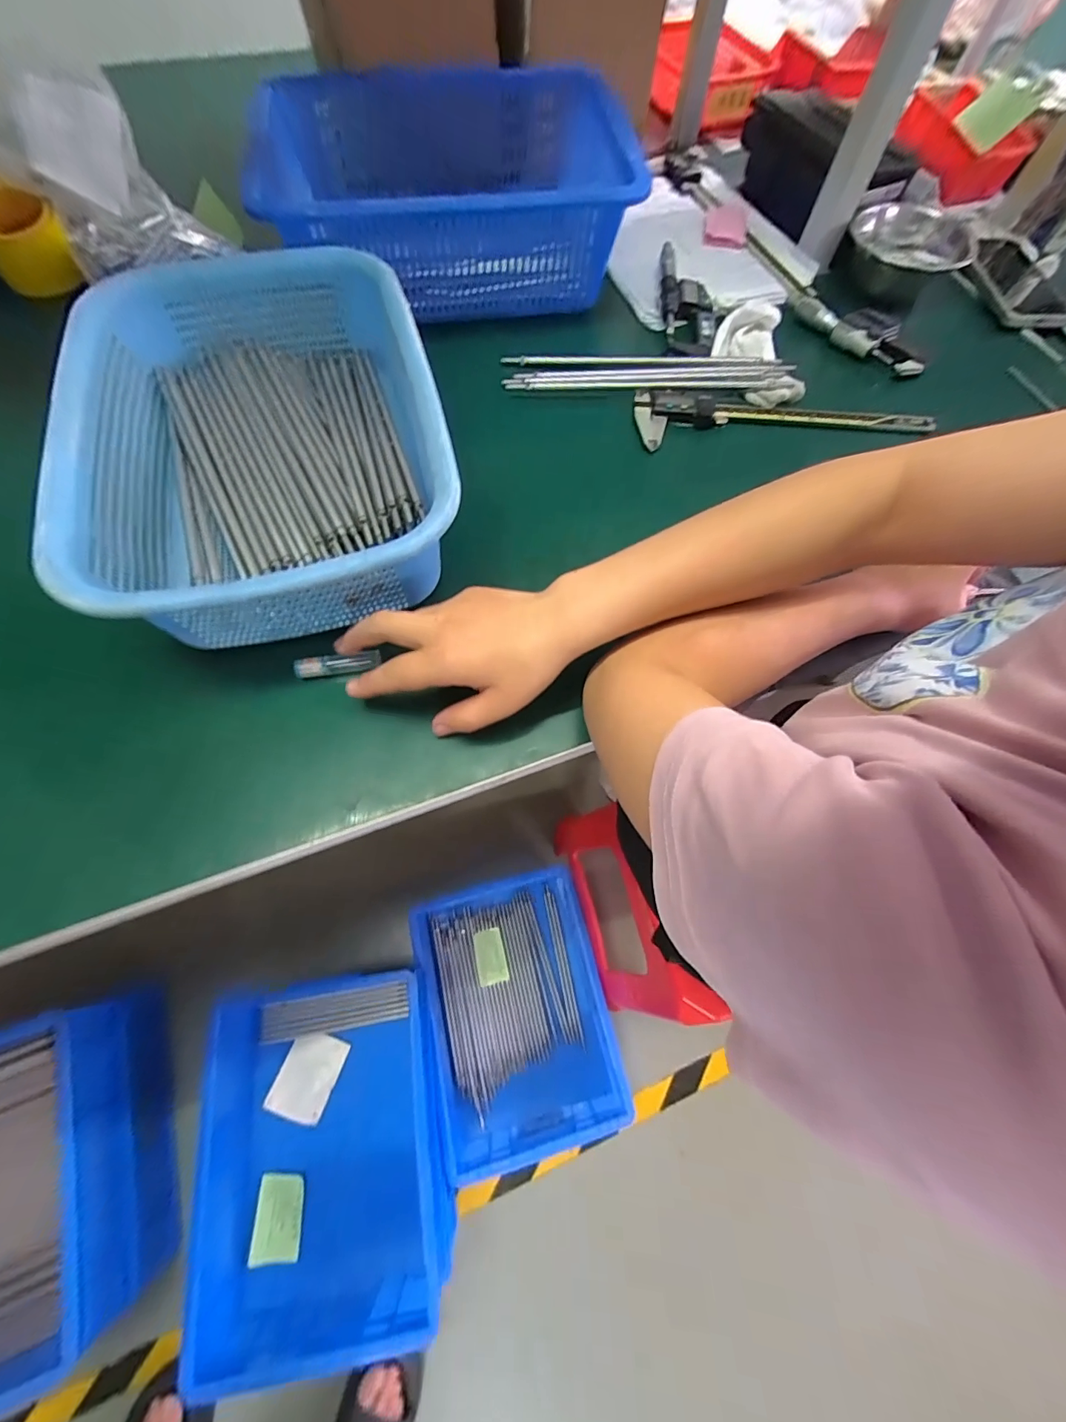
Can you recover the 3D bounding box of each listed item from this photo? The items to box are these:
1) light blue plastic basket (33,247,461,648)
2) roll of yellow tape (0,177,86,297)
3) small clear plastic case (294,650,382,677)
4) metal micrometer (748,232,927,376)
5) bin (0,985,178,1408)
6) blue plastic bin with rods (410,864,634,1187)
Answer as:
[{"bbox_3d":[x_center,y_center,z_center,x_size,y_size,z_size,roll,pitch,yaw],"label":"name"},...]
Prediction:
[{"bbox_3d":[-0.199,-0.208,0.359,0.245,0.081,0.346,-14,68,-9],"label":"light blue plastic basket"},{"bbox_3d":[-0.504,-0.464,0.468,0.079,0.060,0.095,-38,73,-17],"label":"roll of yellow tape"},{"bbox_3d":[-0.139,-0.034,0.336,0.057,0.011,0.012,-10,67,-17],"label":"small clear plastic case"},{"bbox_3d":[0.310,-0.445,0.508,0.051,0.023,0.268,-28,71,-14],"label":"metal micrometer"},{"bbox_3d":[-0.755,0.693,0.687,0.344,0.140,0.421,-21,69,-12],"label":"bin"},{"bbox_3d":[-0.029,0.541,0.878,0.309,0.136,0.411,-14,68,-9],"label":"blue plastic bin with rods"}]

